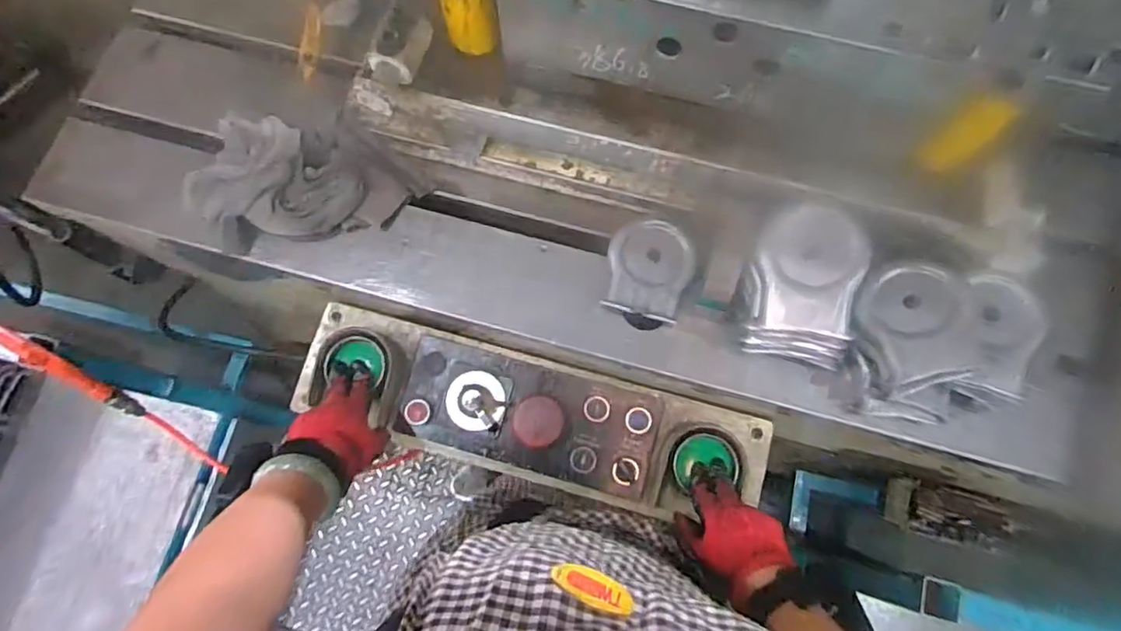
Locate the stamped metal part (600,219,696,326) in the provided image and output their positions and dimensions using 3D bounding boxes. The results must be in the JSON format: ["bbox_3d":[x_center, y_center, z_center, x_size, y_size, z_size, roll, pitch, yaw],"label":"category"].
[{"bbox_3d":[0.097,-0.051,0.659,0.092,0.019,0.106,19,74,6],"label":"stamped metal part"}]

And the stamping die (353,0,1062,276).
[{"bbox_3d":[0.163,-0.344,0.608,0.661,0.279,0.460,15,73,4],"label":"stamping die"}]

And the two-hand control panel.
[{"bbox_3d":[-0.035,0.119,0.687,0.533,0.057,0.136,15,73,3],"label":"two-hand control panel"}]

